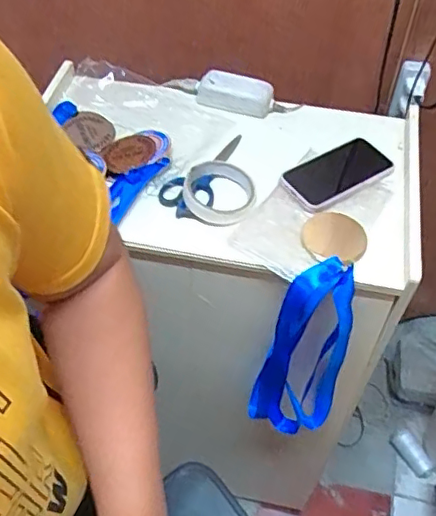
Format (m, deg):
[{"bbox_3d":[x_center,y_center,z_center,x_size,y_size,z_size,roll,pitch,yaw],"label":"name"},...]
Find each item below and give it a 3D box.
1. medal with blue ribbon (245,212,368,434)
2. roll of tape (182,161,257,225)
[{"bbox_3d":[0.122,0.101,0.738,0.117,0.319,0.144,23,55,17],"label":"medal with blue ribbon"},{"bbox_3d":[0.002,-0.078,0.675,0.085,0.020,0.093,4,52,3],"label":"roll of tape"}]

